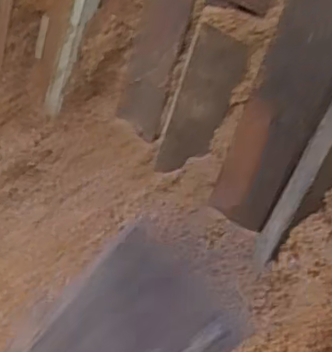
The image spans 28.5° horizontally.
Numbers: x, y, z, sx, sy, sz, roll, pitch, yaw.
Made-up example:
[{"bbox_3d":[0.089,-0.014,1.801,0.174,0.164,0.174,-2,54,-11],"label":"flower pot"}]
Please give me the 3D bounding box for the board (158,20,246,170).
[{"bbox_3d":[0.054,-0.112,1.094,0.095,0.292,0.024,40,46,22],"label":"board"}]

